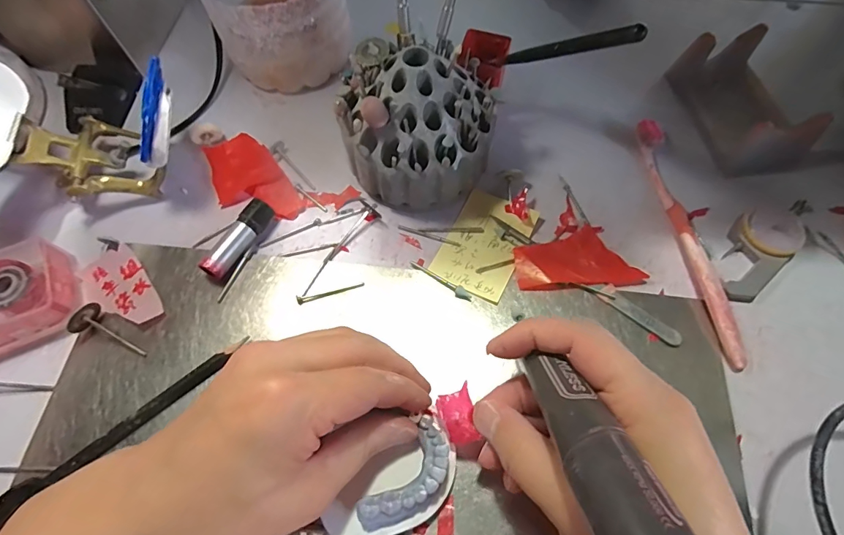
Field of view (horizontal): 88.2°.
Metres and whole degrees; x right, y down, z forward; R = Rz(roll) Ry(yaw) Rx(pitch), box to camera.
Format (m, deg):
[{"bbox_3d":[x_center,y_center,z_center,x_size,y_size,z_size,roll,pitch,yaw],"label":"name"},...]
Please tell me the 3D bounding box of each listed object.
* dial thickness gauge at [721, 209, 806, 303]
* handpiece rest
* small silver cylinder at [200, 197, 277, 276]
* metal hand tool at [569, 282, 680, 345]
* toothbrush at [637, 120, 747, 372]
[{"bbox_3d":[0.223,-0.007,0.286,0.037,0.013,0.071,25,69,10],"label":"dial thickness gauge"},{"bbox_3d":[0.236,-0.122,0.321,0.062,0.041,0.105,-10,67,-4],"label":"handpiece rest"},{"bbox_3d":[-0.121,-0.019,0.288,0.013,0.015,0.058,27,69,11],"label":"small silver cylinder"},{"bbox_3d":[0.129,0.026,0.274,0.070,0.004,0.012,34,71,14],"label":"metal hand tool"},{"bbox_3d":[0.179,-0.023,0.292,0.017,0.015,0.178,-8,67,-4],"label":"toothbrush"}]

